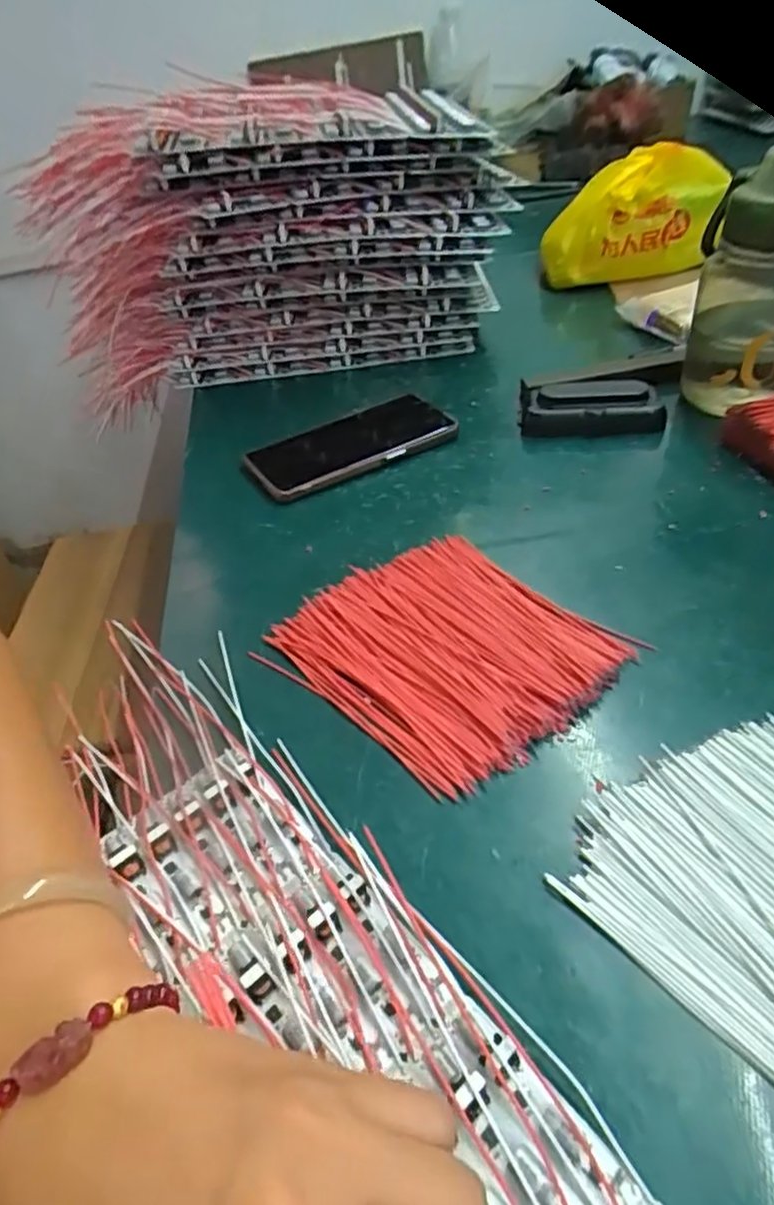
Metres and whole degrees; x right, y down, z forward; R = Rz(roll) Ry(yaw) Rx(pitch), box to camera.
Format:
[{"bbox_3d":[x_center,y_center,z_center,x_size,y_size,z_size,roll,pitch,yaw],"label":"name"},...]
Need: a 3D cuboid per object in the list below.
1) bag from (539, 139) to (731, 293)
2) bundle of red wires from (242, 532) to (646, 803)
[{"bbox_3d":[0.263,-0.411,0.722,0.185,0.112,0.076,-4,45,7],"label":"bag"},{"bbox_3d":[0.032,0.022,0.370,0.140,0.014,0.152,-33,49,-27],"label":"bundle of red wires"}]

